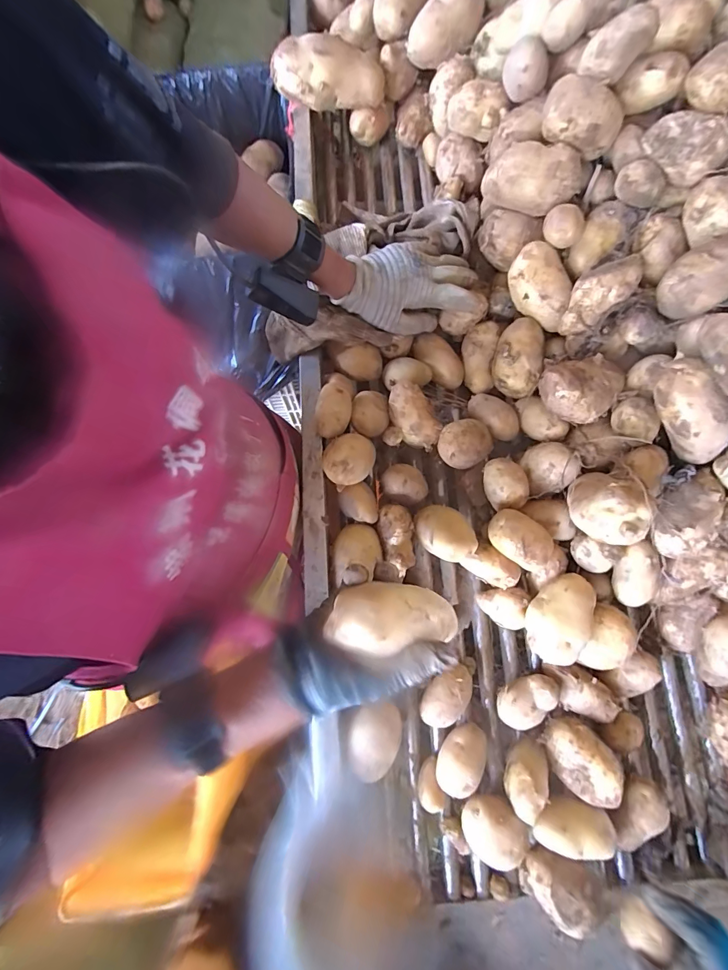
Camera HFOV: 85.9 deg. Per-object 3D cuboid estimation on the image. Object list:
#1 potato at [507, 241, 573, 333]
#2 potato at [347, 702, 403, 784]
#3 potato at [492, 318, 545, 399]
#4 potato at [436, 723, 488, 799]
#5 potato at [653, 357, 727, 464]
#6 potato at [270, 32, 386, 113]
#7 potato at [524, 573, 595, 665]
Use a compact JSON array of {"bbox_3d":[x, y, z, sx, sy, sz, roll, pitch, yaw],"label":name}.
[{"bbox_3d":[0.211,-0.233,0.462,0.047,0.048,0.088,-30,75,-8],"label":"potato"},{"bbox_3d":[0.009,0.267,0.415,0.048,0.059,0.074,17,74,5],"label":"potato"},{"bbox_3d":[0.189,-0.158,0.479,0.056,0.048,0.083,15,74,5],"label":"potato"},{"bbox_3d":[0.100,0.285,0.413,0.042,0.052,0.064,29,76,9],"label":"potato"},{"bbox_3d":[0.321,-0.067,0.381,0.041,0.043,0.106,-32,104,-9],"label":"potato"},{"bbox_3d":[-0.049,-0.572,0.545,0.152,0.062,0.054,1,73,1],"label":"potato"},{"bbox_3d":[0.206,0.141,0.417,0.052,0.042,0.091,17,74,6],"label":"potato"}]

